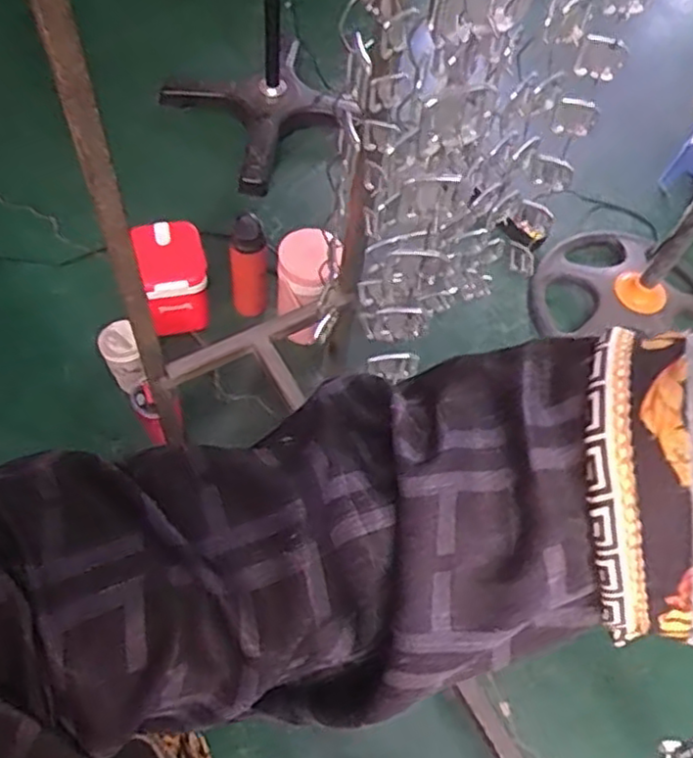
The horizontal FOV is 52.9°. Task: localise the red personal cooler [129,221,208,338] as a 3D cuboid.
[{"bbox_3d":[-0.361,-0.199,1.461,0.139,0.206,0.117,-10,61,-11],"label":"red personal cooler"}]

